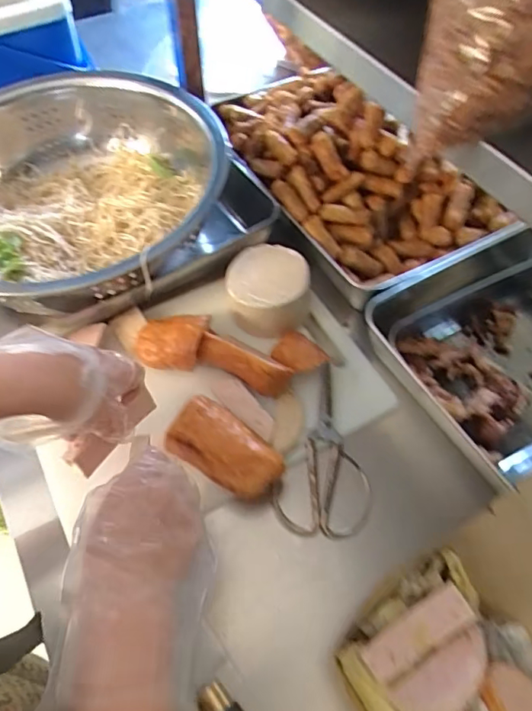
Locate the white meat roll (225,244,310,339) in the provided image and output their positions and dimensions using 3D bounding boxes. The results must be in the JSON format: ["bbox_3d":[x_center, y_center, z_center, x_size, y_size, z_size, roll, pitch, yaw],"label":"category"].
[{"bbox_3d":[0.003,-0.071,0.572,0.089,0.059,0.089,1,57,-1],"label":"white meat roll"}]

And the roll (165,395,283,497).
[{"bbox_3d":[-0.037,0.091,0.484,0.108,0.053,0.063,28,61,16],"label":"roll"}]

